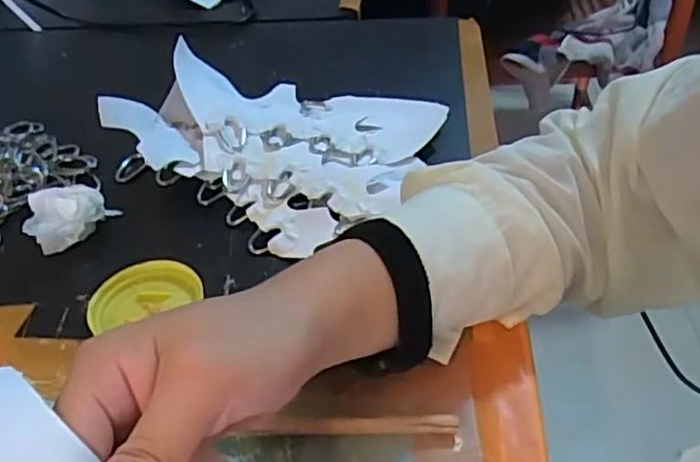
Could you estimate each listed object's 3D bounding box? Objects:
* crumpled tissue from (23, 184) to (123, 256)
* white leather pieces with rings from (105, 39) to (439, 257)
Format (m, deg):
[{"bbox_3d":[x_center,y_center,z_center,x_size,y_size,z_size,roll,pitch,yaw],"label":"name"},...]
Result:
[{"bbox_3d":[-0.186,-0.007,0.427,0.049,0.032,0.041,-12,43,-8],"label":"crumpled tissue"},{"bbox_3d":[-0.052,-0.072,0.470,0.222,0.054,0.178,16,46,21],"label":"white leather pieces with rings"}]

